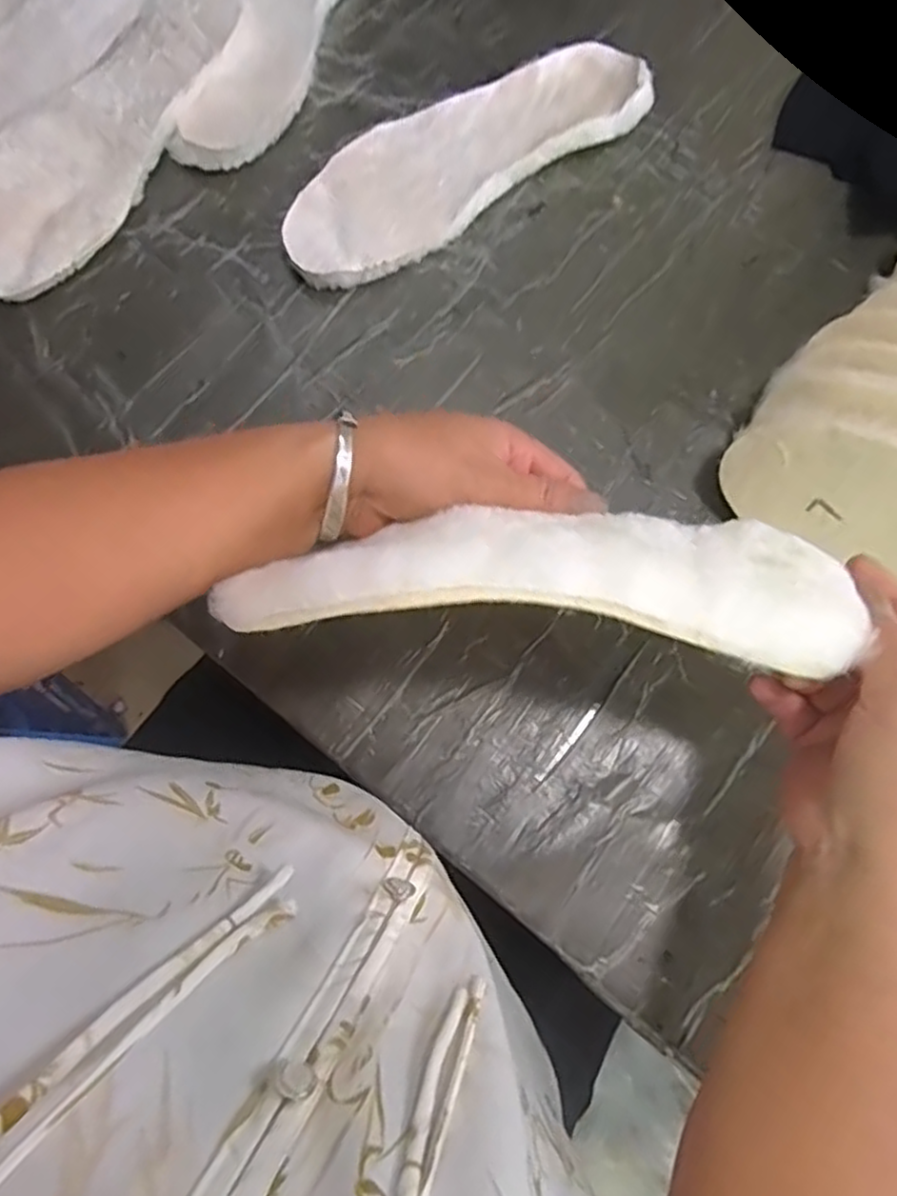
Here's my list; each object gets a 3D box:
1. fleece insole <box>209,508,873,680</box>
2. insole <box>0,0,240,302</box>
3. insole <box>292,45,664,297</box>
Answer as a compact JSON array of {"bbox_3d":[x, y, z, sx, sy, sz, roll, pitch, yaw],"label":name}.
[{"bbox_3d":[0.035,-0.006,0.288,0.256,0.052,0.065,1,77,-3],"label":"fleece insole"},{"bbox_3d":[-0.246,-0.332,0.502,0.099,0.018,0.280,37,82,-2],"label":"insole"},{"bbox_3d":[0.008,-0.312,0.502,0.275,0.026,0.093,-33,78,-6],"label":"insole"}]

